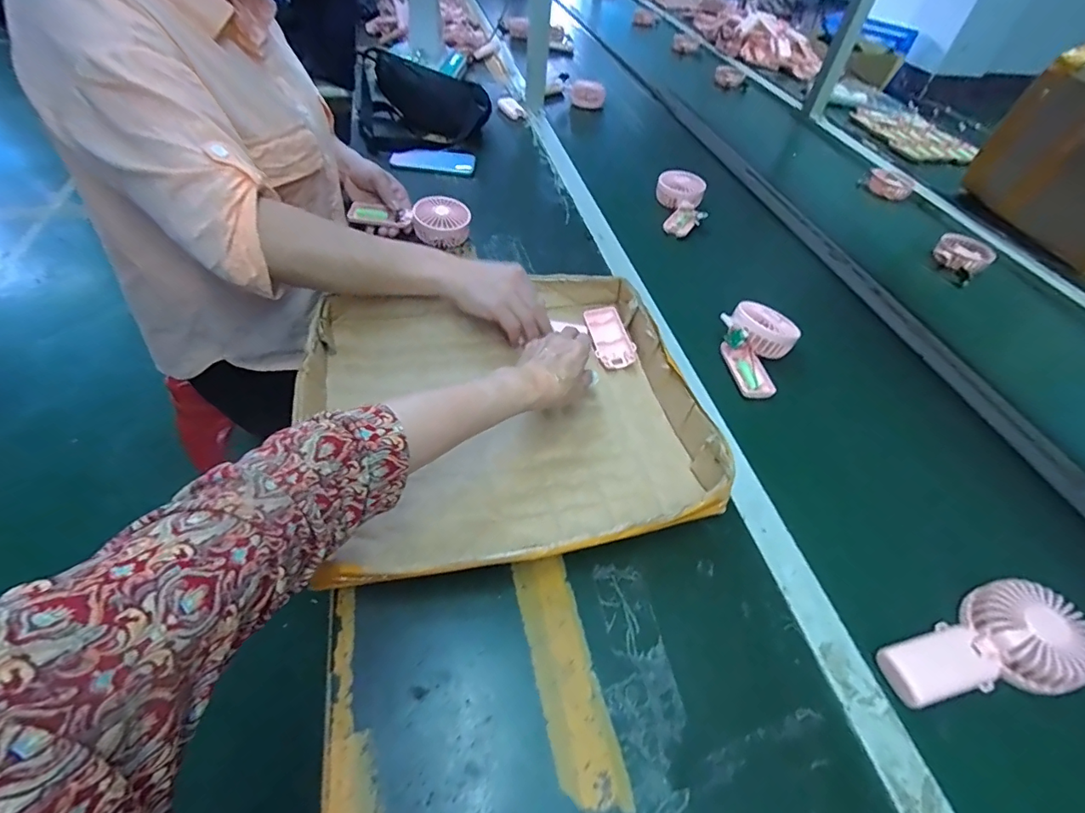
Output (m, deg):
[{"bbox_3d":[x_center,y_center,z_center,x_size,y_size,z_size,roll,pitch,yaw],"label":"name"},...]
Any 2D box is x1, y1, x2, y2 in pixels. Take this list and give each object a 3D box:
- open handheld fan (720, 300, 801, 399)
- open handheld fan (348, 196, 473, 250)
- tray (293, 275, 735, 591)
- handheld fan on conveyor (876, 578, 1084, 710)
[{"bbox_3d":[0.276,-0.077,0.650,0.091,0.051,0.122,26,51,16],"label":"open handheld fan"},{"bbox_3d":[-0.209,-0.296,0.784,0.178,0.058,0.074,15,49,8],"label":"open handheld fan"},{"bbox_3d":[-0.036,-0.005,0.542,0.381,0.062,0.366,-7,50,-13],"label":"tray"},{"bbox_3d":[0.374,0.205,0.414,0.174,0.038,0.082,-12,51,-16],"label":"handheld fan on conveyor"}]

